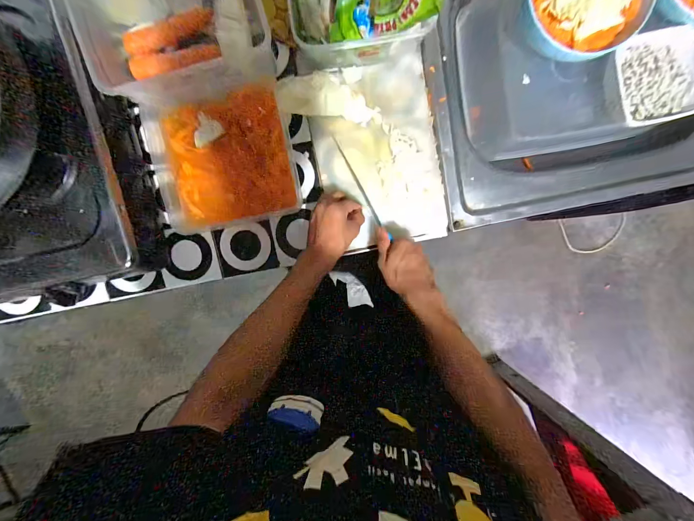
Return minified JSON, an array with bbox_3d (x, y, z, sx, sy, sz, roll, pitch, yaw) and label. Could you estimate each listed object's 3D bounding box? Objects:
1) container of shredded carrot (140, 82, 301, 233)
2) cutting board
[{"bbox_3d":[-0.187,-0.155,0.459,0.198,0.057,0.186,-12,98,0],"label":"container of shredded carrot"},{"bbox_3d":[0.051,-0.169,0.486,0.193,0.014,0.286,-11,98,0],"label":"cutting board"}]

